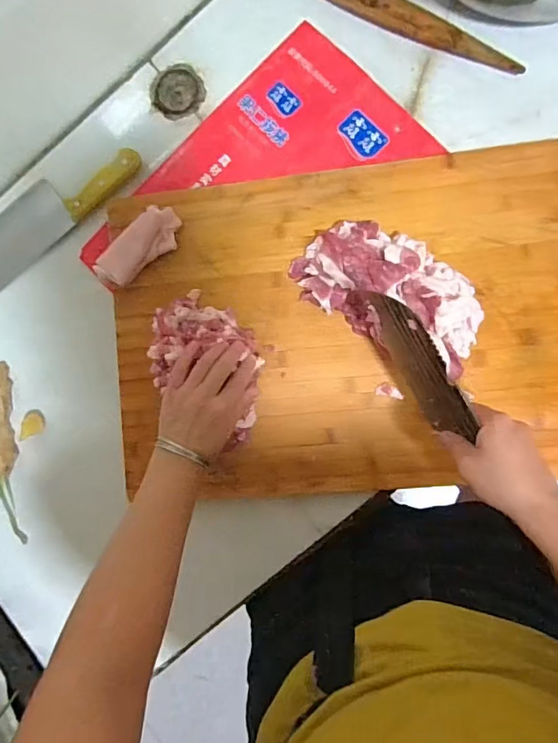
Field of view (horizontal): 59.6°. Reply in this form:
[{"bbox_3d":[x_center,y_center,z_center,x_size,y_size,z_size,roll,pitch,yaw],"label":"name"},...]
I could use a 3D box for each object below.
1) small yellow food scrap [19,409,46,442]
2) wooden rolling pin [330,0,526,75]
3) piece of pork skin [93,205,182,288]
[{"bbox_3d":[-0.315,0.071,0.618,0.024,0.015,0.043,27,92,8],"label":"small yellow food scrap"},{"bbox_3d":[0.125,-0.417,0.567,0.325,0.021,0.031,30,92,8],"label":"wooden rolling pin"},{"bbox_3d":[-0.162,-0.145,0.569,0.050,0.031,0.114,44,94,7],"label":"piece of pork skin"}]

